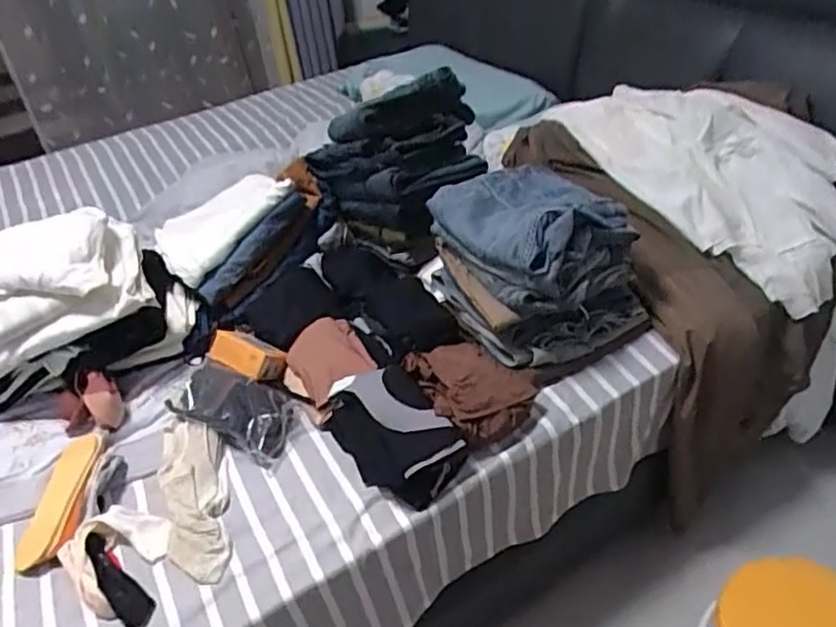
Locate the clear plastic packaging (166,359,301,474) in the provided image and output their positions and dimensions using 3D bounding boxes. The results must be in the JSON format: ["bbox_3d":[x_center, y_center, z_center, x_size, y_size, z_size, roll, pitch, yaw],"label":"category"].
[{"bbox_3d":[-0.291,0.147,1.012,0.228,0.050,0.114,18,45,28],"label":"clear plastic packaging"}]

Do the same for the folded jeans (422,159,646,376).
[{"bbox_3d":[0.193,-0.097,1.057,0.274,0.209,0.281,-19,40,-14],"label":"folded jeans"}]

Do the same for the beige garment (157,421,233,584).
[{"bbox_3d":[-0.323,0.254,0.899,0.084,0.032,0.273,-16,39,-12],"label":"beige garment"}]

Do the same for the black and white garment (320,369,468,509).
[{"bbox_3d":[-0.033,0.181,0.927,0.128,0.099,0.205,-28,43,-25],"label":"black and white garment"}]

